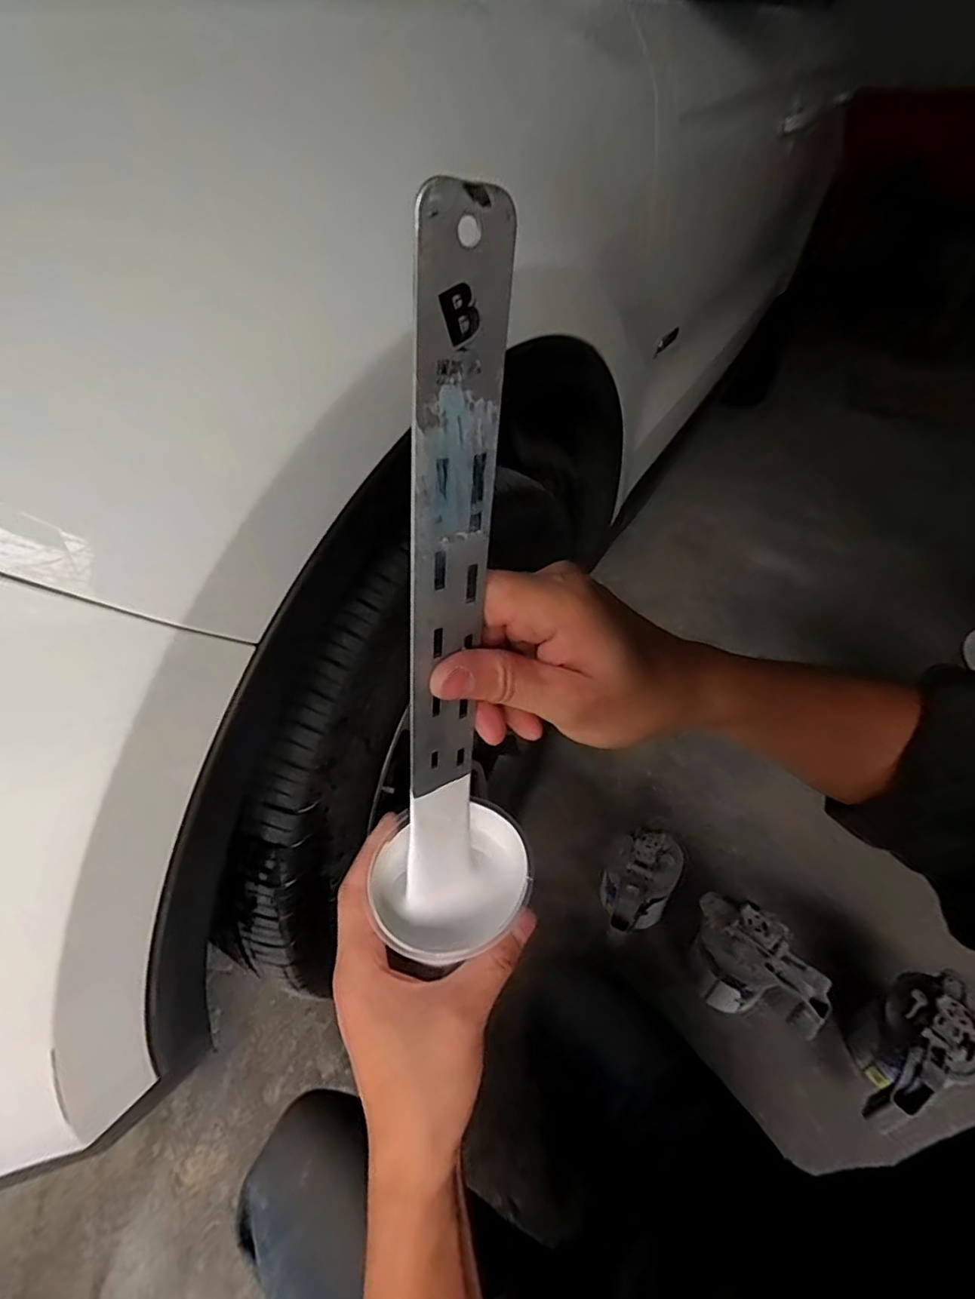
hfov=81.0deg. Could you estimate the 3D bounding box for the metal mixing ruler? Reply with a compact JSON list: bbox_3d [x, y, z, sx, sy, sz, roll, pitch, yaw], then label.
[{"bbox_3d":[-0.013,0.002,0.221,0.037,0.282,0.006,-19,40,-33],"label":"metal mixing ruler"}]

